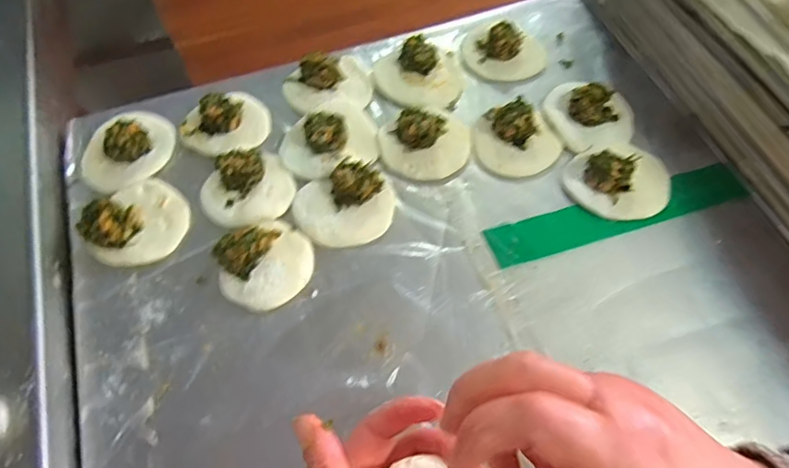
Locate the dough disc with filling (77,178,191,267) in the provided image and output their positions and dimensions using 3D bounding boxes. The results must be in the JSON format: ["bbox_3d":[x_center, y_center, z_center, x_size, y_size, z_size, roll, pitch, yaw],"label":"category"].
[{"bbox_3d":[-0.243,-0.017,0.500,0.082,0.030,0.091,17,62,10],"label":"dough disc with filling"}]

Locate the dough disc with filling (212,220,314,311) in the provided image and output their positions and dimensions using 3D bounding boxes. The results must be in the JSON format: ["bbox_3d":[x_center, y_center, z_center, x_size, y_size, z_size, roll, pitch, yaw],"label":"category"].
[{"bbox_3d":[-0.117,0.022,0.474,0.085,0.031,0.079,0,60,1],"label":"dough disc with filling"}]

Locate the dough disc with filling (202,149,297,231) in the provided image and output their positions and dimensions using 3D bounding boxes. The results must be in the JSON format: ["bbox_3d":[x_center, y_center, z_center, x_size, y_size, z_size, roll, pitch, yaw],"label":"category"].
[{"bbox_3d":[-0.145,-0.048,0.517,0.088,0.023,0.079,-21,62,-10],"label":"dough disc with filling"}]

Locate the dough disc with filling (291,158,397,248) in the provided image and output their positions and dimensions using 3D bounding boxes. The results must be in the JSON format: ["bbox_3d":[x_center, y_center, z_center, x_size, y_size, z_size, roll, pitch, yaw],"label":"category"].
[{"bbox_3d":[-0.049,-0.031,0.506,0.097,0.026,0.079,-7,61,-3],"label":"dough disc with filling"}]

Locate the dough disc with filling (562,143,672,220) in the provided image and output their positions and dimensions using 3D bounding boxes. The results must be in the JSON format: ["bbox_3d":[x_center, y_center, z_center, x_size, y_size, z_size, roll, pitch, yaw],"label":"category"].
[{"bbox_3d":[0.222,-0.057,0.518,0.095,0.031,0.081,33,66,18],"label":"dough disc with filling"}]

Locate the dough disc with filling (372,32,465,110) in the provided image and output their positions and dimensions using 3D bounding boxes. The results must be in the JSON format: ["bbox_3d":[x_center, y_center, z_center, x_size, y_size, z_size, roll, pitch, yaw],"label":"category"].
[{"bbox_3d":[0.032,-0.183,0.590,0.095,0.022,0.092,0,60,1],"label":"dough disc with filling"}]

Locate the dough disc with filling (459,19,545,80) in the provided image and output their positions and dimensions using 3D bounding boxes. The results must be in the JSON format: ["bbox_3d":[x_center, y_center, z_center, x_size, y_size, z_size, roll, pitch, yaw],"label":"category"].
[{"bbox_3d":[0.126,-0.214,0.605,0.095,0.028,0.073,18,62,11],"label":"dough disc with filling"}]

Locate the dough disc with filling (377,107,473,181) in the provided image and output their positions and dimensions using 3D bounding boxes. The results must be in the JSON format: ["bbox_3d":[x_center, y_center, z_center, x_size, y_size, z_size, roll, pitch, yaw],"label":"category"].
[{"bbox_3d":[0.033,-0.097,0.541,0.092,0.025,0.080,-22,62,-11],"label":"dough disc with filling"}]

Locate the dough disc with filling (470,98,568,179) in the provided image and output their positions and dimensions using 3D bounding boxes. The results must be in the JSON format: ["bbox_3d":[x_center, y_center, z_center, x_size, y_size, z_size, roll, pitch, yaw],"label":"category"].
[{"bbox_3d":[0.128,-0.100,0.544,0.088,0.027,0.082,0,60,1],"label":"dough disc with filling"}]

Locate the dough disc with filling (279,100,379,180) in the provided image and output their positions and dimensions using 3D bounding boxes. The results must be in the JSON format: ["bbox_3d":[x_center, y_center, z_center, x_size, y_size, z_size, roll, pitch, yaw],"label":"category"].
[{"bbox_3d":[-0.068,-0.104,0.545,0.100,0.024,0.088,-20,62,-10],"label":"dough disc with filling"}]

